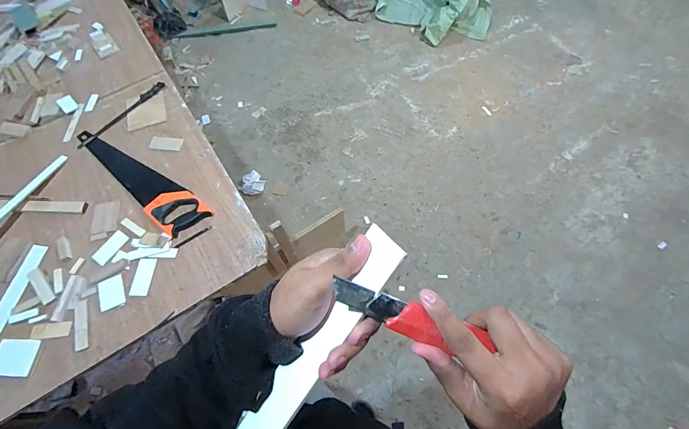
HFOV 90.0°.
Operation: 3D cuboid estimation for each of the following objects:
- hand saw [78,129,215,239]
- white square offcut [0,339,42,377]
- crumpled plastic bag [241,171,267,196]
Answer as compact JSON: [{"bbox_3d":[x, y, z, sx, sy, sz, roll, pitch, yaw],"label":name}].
[{"bbox_3d":[-0.579,-0.118,0.962,0.511,0.026,0.113,37,70,19],"label":"hand saw"},{"bbox_3d":[-0.730,0.315,0.757,0.101,0.009,0.074,1,69,2],"label":"white square offcut"},{"bbox_3d":[-0.480,-0.161,1.792,0.132,0.047,0.137,-40,68,-17],"label":"crumpled plastic bag"}]

